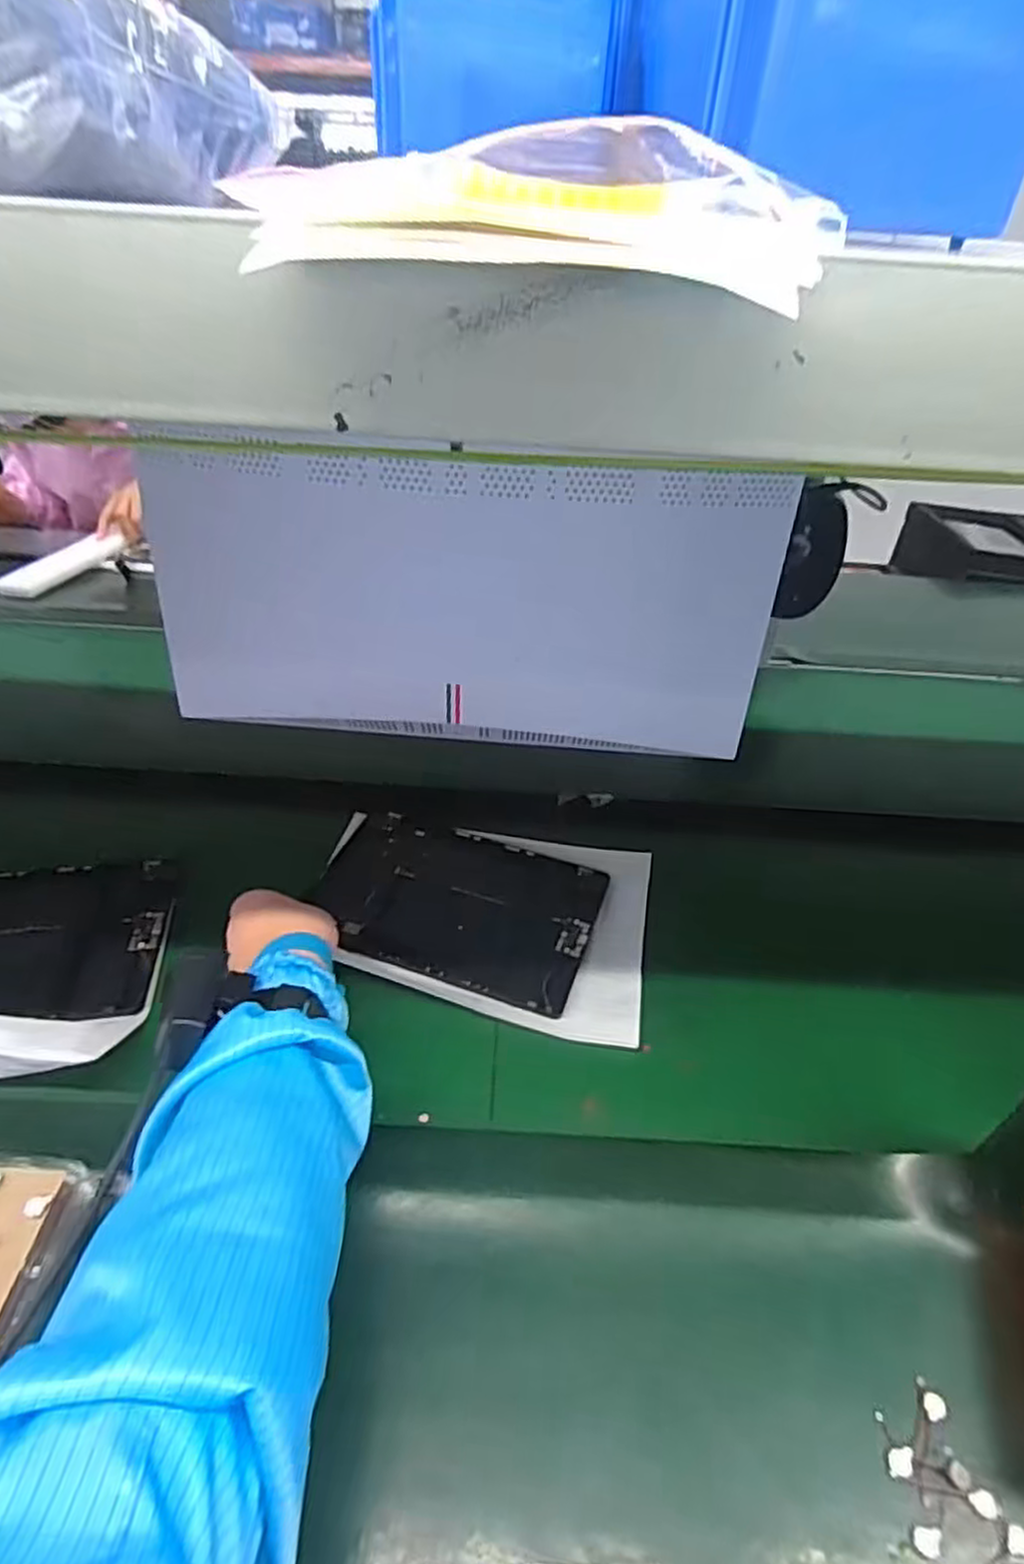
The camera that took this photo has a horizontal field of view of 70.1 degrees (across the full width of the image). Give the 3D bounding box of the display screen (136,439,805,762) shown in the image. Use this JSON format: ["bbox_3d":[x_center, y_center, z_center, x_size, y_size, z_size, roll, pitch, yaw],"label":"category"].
[{"bbox_3d":[-0.036,-0.142,0.577,0.481,0.243,0.041,3,36,1],"label":"display screen"}]

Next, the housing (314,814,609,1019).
[{"bbox_3d":[-0.046,0.100,0.617,0.227,0.013,0.153,13,39,12],"label":"housing"}]

